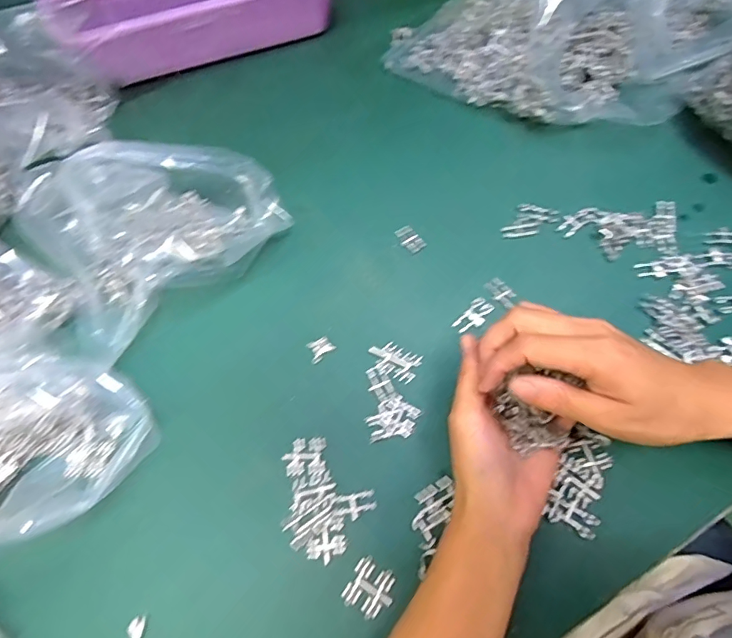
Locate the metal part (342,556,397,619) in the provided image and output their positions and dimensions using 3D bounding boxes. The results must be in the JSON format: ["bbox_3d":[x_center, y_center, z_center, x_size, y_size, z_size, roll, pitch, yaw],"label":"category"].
[{"bbox_3d":[0.004,0.177,0.317,0.029,0.004,0.030,29,70,12],"label":"metal part"}]

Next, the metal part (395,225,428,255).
[{"bbox_3d":[0.040,-0.073,0.435,0.016,0.010,0.031,-28,69,-11],"label":"metal part"}]

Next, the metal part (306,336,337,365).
[{"bbox_3d":[-0.038,0.024,0.393,0.022,0.004,0.017,-38,71,-15],"label":"metal part"}]

